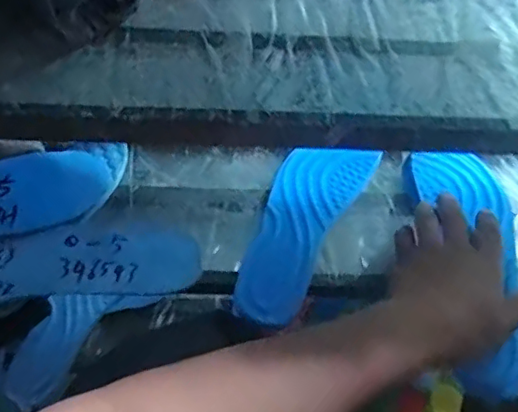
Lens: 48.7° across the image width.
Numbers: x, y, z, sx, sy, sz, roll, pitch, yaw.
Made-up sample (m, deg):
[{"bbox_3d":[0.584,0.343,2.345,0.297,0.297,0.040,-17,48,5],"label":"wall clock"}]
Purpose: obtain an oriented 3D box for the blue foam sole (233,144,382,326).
[{"bbox_3d":[0.038,0.012,0.549,0.080,0.015,0.222,25,57,15],"label":"blue foam sole"}]

